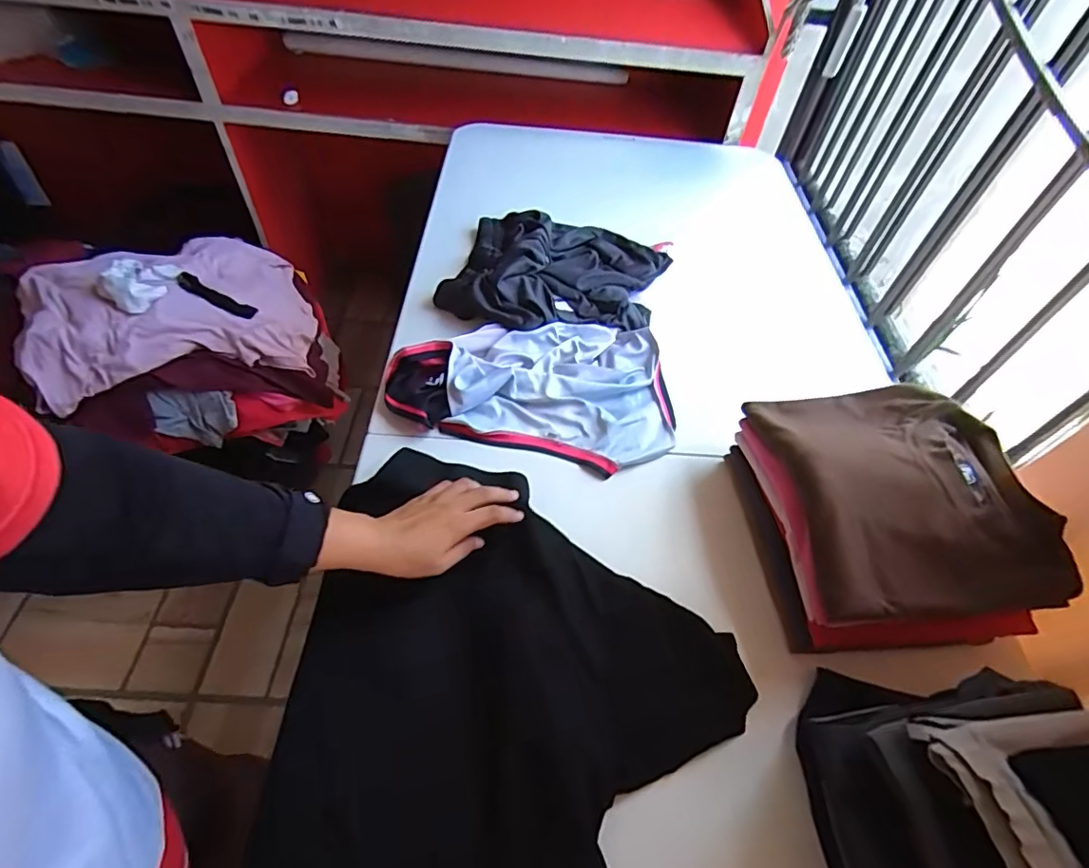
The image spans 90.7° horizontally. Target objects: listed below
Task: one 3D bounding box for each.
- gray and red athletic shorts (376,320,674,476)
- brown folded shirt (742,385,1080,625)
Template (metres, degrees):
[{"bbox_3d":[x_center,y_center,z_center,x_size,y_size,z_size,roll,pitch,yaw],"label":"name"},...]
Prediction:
[{"bbox_3d":[-0.012,-0.078,0.739,0.372,0.041,0.231,9,53,2],"label":"gray and red athletic shorts"},{"bbox_3d":[0.374,0.051,0.566,0.243,0.054,0.261,-2,53,-7],"label":"brown folded shirt"}]

